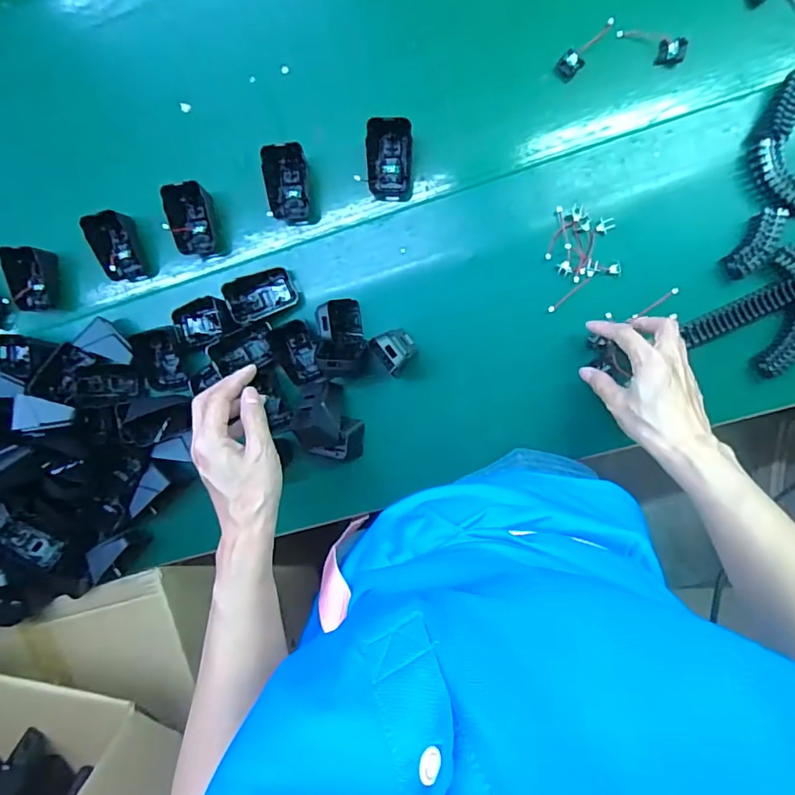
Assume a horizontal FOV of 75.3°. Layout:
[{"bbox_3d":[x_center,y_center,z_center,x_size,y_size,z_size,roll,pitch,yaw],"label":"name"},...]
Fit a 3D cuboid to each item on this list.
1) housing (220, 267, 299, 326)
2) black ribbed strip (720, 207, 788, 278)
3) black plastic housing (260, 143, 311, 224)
[{"bbox_3d":[-0.140,-0.105,0.535,0.068,0.032,0.044,-24,91,-9],"label":"housing"},{"bbox_3d":[0.334,-0.143,0.481,0.026,0.018,0.068,33,95,3],"label":"black ribbed strip"},{"bbox_3d":[-0.110,-0.216,0.525,0.045,0.038,0.065,-4,93,5],"label":"black plastic housing"}]

